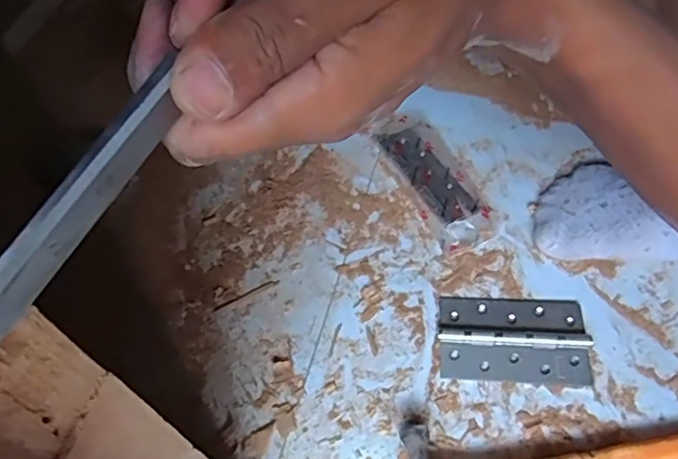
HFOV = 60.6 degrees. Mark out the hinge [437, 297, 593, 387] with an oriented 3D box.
[{"bbox_3d":[0.151,0.094,0.505,0.123,0.012,0.078,2,57,3],"label":"hinge"}]

